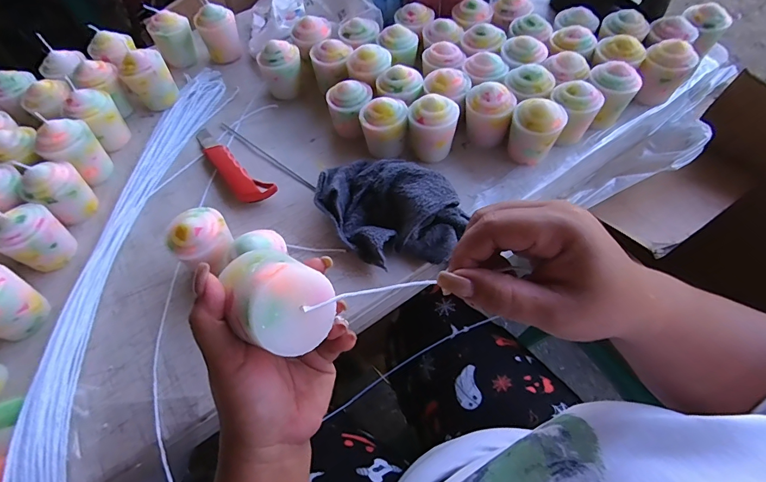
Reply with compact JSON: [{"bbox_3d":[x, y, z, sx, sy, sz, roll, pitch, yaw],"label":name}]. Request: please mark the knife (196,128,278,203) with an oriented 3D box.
[{"bbox_3d":[-0.196,-0.101,0.500,0.039,0.023,0.168,-38,65,-19],"label":"knife"}]

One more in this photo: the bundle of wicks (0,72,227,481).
[{"bbox_3d":[-0.281,0.057,0.498,0.117,0.211,0.617,-2,59,0],"label":"bundle of wicks"}]

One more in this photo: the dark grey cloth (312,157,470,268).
[{"bbox_3d":[0.011,-0.030,0.428,0.149,0.056,0.111,25,63,16],"label":"dark grey cloth"}]

